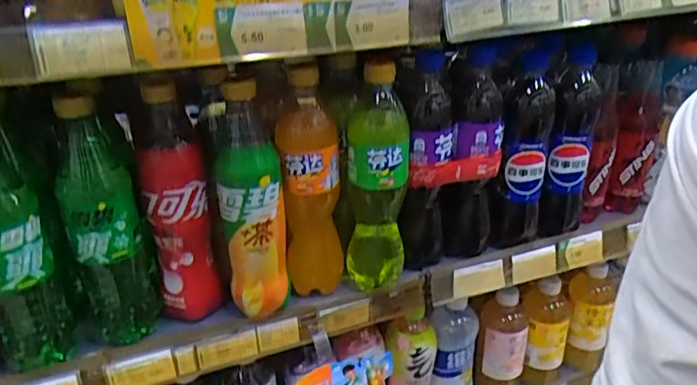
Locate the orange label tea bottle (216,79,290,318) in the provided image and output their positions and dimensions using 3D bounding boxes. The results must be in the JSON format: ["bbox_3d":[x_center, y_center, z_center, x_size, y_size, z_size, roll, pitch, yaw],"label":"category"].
[{"bbox_3d":[-0.093,0.004,0.527,0.062,0.225,0.077,-2,27,-3],"label":"orange label tea bottle"}]

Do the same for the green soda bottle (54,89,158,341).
[{"bbox_3d":[-0.221,0.033,0.496,0.066,0.240,0.071,-11,29,-19],"label":"green soda bottle"}]

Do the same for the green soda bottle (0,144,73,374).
[{"bbox_3d":[-0.285,0.044,0.463,0.070,0.228,0.072,-18,32,-30],"label":"green soda bottle"}]

